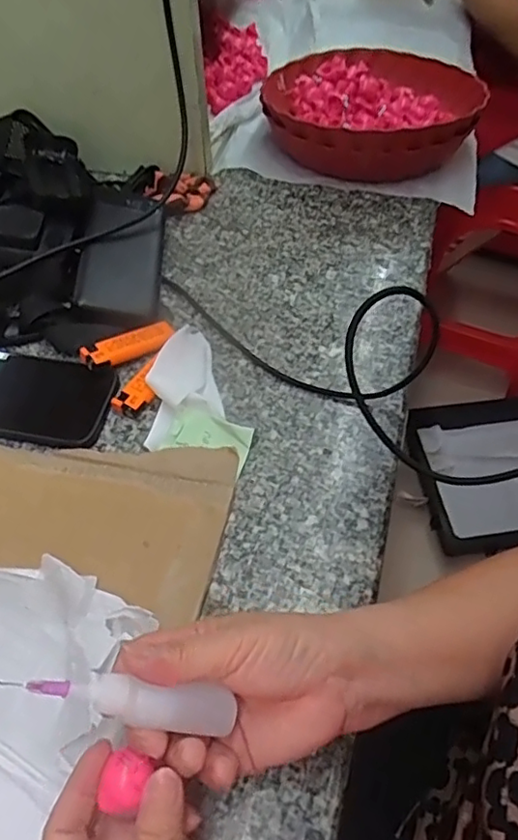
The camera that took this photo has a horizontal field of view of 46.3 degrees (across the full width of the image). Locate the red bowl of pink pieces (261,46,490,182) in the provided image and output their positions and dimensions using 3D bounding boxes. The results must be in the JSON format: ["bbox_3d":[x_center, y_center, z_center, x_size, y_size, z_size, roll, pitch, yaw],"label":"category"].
[{"bbox_3d":[0.132,-0.369,0.709,0.237,0.068,0.261,-3,53,-2],"label":"red bowl of pink pieces"}]

